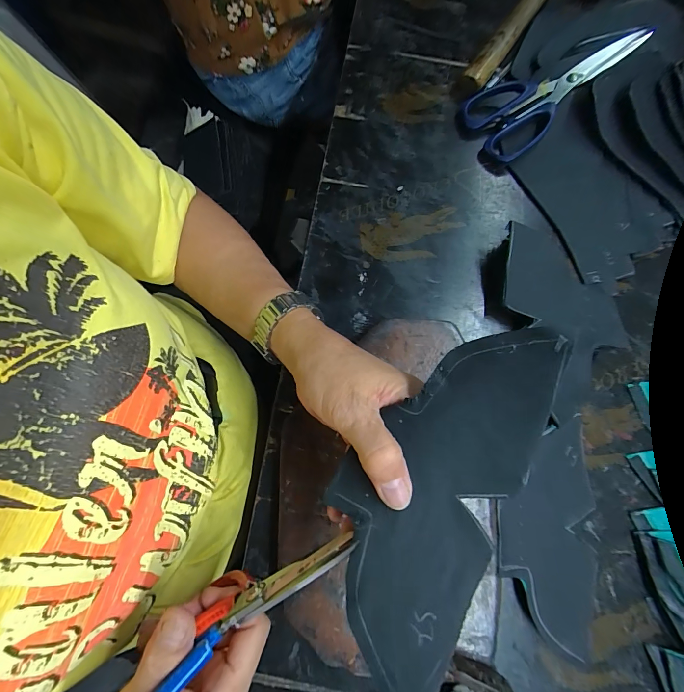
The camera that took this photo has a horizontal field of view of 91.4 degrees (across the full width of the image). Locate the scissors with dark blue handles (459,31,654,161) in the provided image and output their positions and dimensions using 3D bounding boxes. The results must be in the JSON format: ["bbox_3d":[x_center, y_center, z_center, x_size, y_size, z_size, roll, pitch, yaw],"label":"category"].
[{"bbox_3d":[0.220,-0.262,0.342,0.174,0.012,0.083,-26,79,10],"label":"scissors with dark blue handles"}]

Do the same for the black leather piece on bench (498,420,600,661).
[{"bbox_3d":[0.170,0.151,0.275,0.092,0.006,0.173,8,78,-10],"label":"black leather piece on bench"}]

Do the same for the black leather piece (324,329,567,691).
[{"bbox_3d":[0.043,0.072,0.170,0.080,0.032,0.179,25,87,4],"label":"black leather piece"}]

